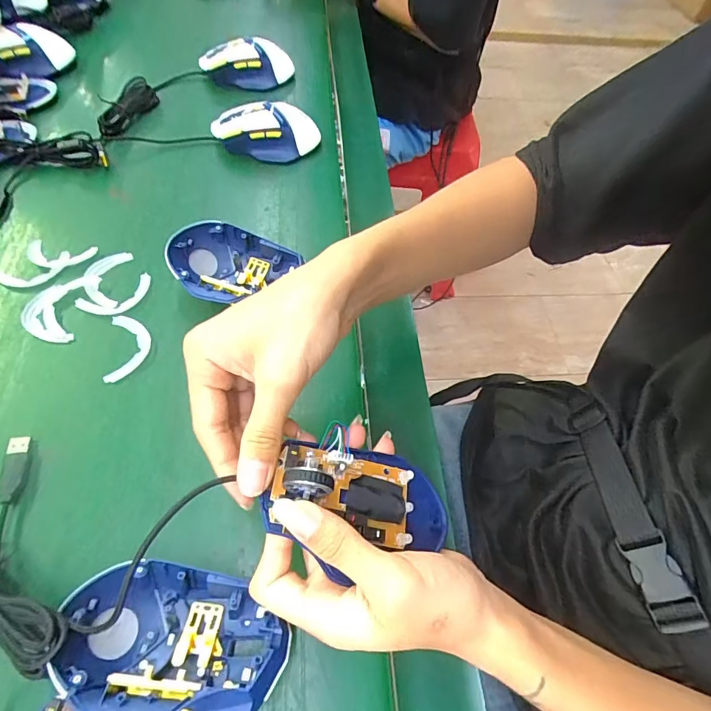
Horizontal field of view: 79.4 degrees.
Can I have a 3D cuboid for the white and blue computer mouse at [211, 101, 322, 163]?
[{"bbox_3d":[-0.101,-0.250,0.486,0.113,0.052,0.047,-5,57,1],"label":"white and blue computer mouse"}]

